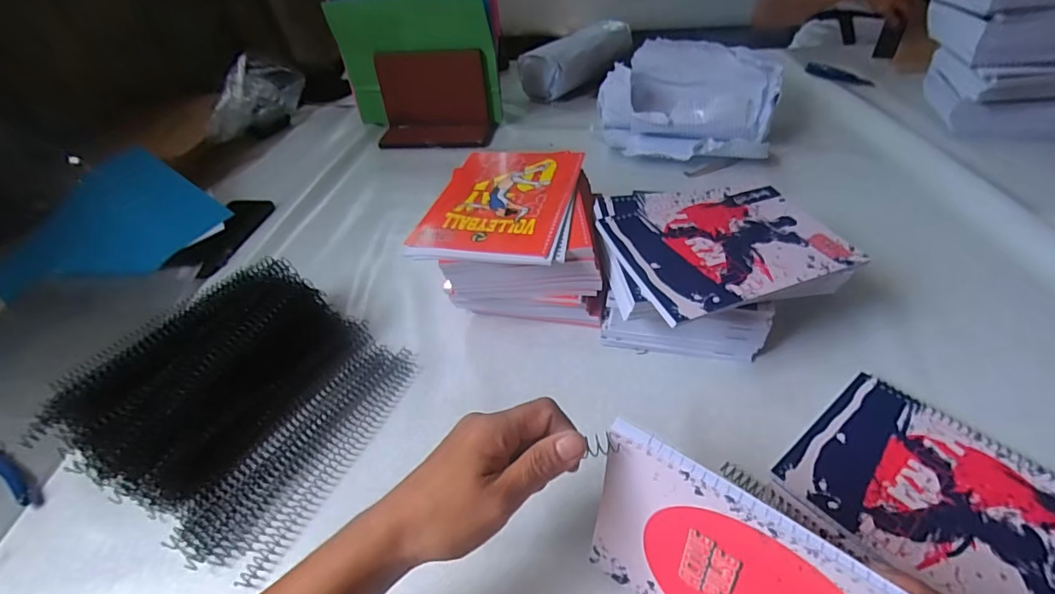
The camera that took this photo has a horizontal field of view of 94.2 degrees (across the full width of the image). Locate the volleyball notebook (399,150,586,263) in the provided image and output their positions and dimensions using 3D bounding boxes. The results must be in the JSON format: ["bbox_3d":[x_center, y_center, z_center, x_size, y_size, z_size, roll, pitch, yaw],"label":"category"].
[{"bbox_3d":[-0.026,-0.102,0.521,0.145,0.010,0.205,7,44,15],"label":"volleyball notebook"}]

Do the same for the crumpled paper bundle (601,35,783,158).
[{"bbox_3d":[0.251,-0.305,0.786,0.274,0.111,0.228,18,48,26],"label":"crumpled paper bundle"}]

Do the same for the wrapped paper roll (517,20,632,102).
[{"bbox_3d":[0.111,-0.482,0.996,0.242,0.084,0.102,-36,49,-28],"label":"wrapped paper roll"}]

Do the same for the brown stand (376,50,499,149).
[{"bbox_3d":[-0.166,-0.335,0.854,0.198,0.142,0.081,-3,42,6],"label":"brown stand"}]

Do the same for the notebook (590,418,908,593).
[{"bbox_3d":[0.124,0.165,0.270,0.192,0.142,0.011,26,43,31],"label":"notebook"}]

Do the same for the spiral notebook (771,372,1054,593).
[{"bbox_3d":[0.308,0.152,0.352,0.145,0.013,0.197,-31,47,-24],"label":"spiral notebook"}]

